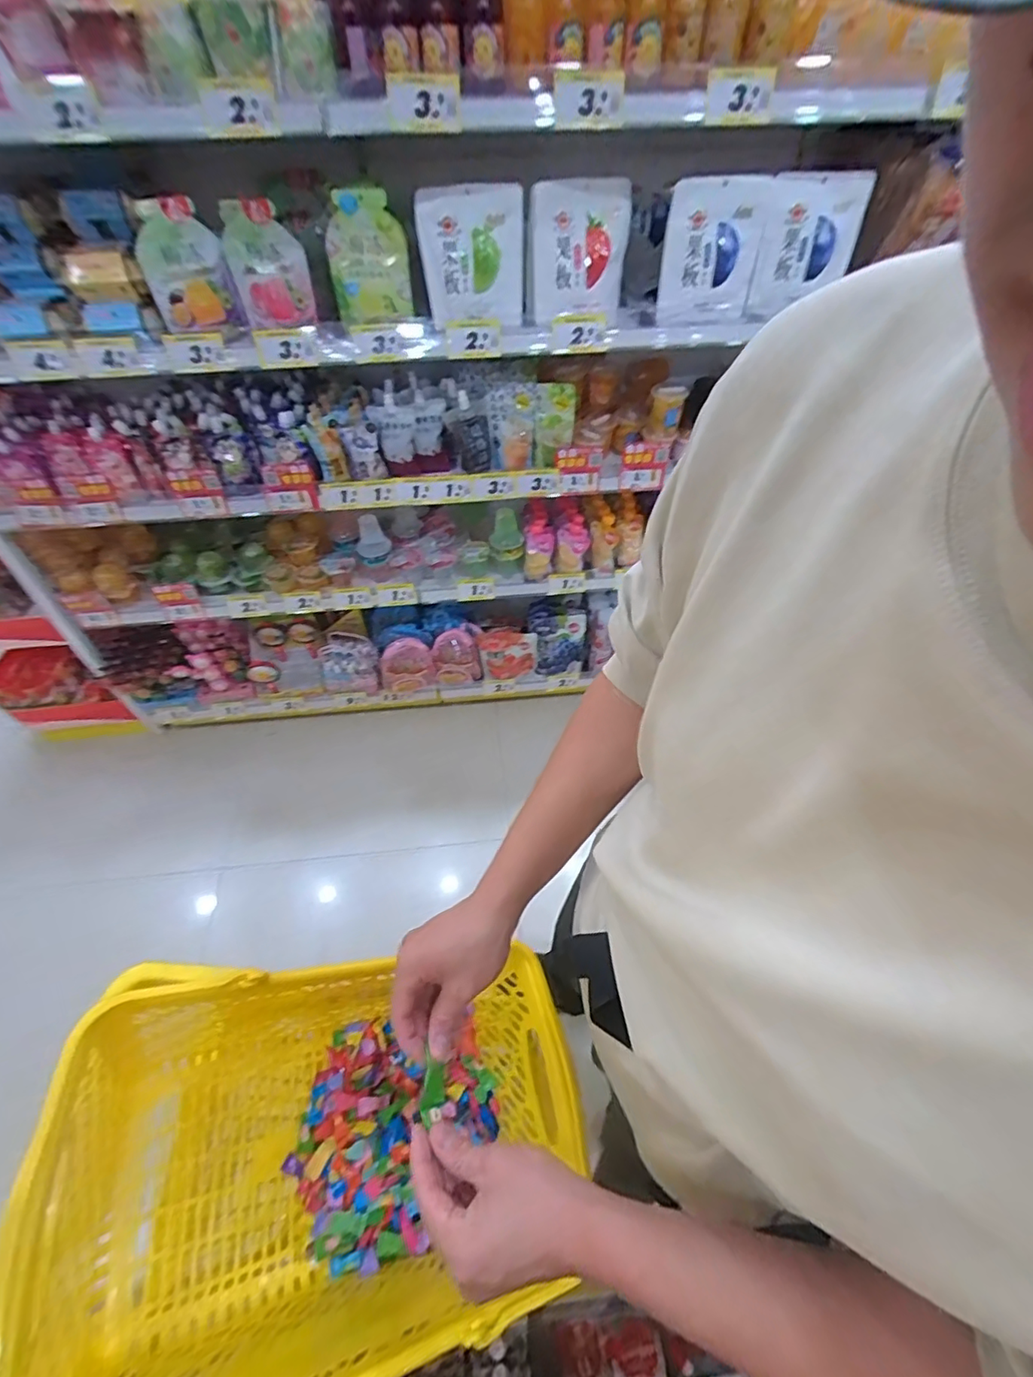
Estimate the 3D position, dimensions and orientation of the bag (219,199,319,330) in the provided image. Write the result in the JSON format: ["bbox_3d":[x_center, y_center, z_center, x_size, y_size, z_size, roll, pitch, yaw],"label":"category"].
[{"bbox_3d":[-0.422,-0.719,0.924,0.125,0.166,0.044,-14,52,-10],"label":"bag"}]

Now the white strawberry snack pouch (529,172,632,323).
[{"bbox_3d":[0.119,-0.794,0.974,0.195,0.201,0.033,-13,25,-12],"label":"white strawberry snack pouch"}]

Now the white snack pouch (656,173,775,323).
[{"bbox_3d":[0.356,-0.788,0.979,0.182,0.200,0.047,-15,53,-11],"label":"white snack pouch"}]

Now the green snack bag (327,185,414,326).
[{"bbox_3d":[-0.261,-0.751,0.947,0.146,0.181,0.044,-14,22,2],"label":"green snack bag"}]

